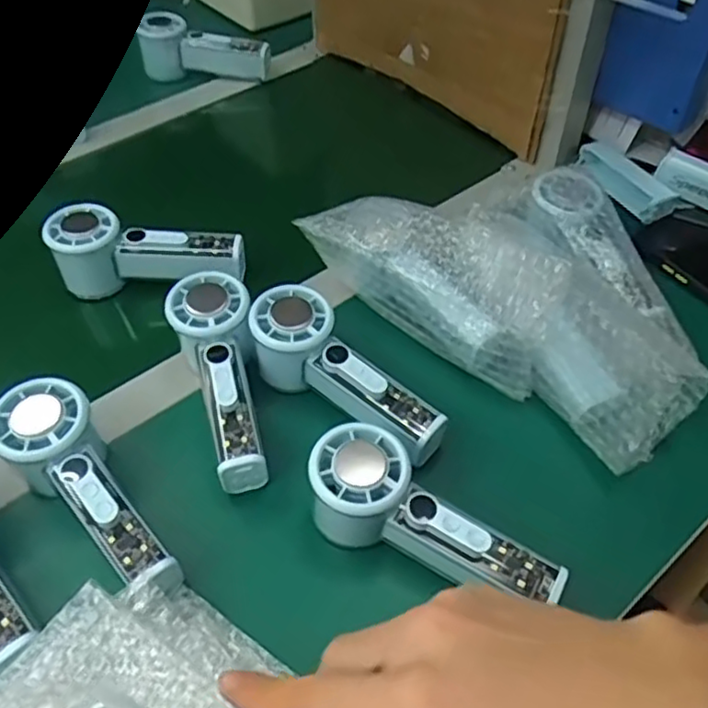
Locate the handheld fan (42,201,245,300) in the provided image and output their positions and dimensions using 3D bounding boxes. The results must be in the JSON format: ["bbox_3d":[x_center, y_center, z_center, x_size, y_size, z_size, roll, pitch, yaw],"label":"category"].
[{"bbox_3d":[-0.166,-0.083,0.544,0.150,0.056,0.045,2,49,3],"label":"handheld fan"}]

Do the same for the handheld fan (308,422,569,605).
[{"bbox_3d":[0.040,0.104,0.387,0.153,0.056,0.063,29,54,9],"label":"handheld fan"}]

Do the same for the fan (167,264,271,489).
[{"bbox_3d":[-0.089,0.015,0.456,0.052,0.047,0.155,-13,65,-10],"label":"fan"}]

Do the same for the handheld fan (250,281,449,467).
[{"bbox_3d":[-0.008,0.015,0.449,0.153,0.053,0.055,36,58,28],"label":"handheld fan"}]

